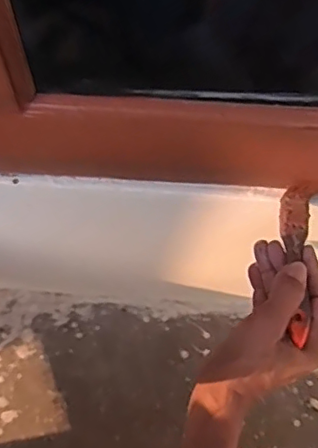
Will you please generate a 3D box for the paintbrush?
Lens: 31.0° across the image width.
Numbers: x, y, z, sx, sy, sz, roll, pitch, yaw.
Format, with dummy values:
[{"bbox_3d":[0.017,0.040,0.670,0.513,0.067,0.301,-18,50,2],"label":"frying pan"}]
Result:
[{"bbox_3d":[0.112,0.024,0.466,0.024,0.008,0.149,6,55,1],"label":"paintbrush"}]

